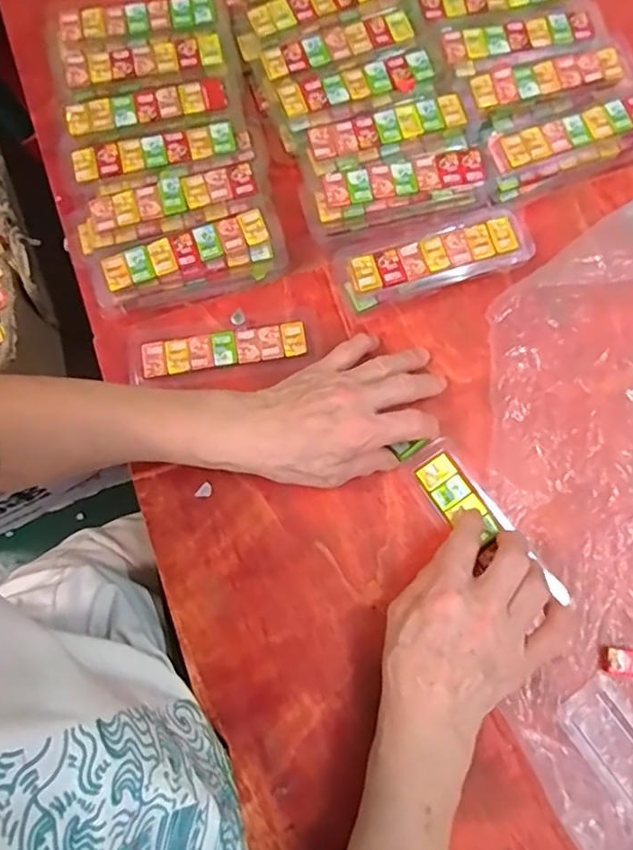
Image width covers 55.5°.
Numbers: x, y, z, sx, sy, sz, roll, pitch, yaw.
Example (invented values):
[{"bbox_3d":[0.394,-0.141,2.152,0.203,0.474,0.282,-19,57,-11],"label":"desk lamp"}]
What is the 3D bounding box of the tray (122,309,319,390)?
[{"bbox_3d":[-0.068,-0.053,0.445,0.142,0.008,0.053,-10,78,-3],"label":"tray"}]

